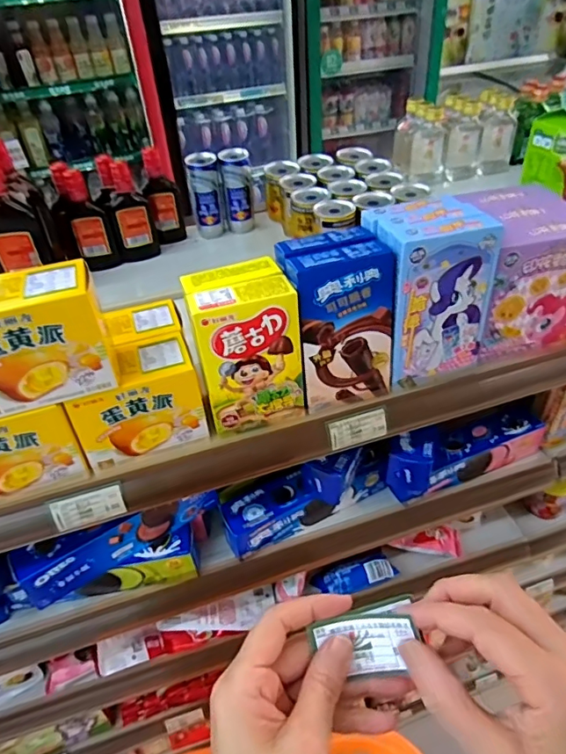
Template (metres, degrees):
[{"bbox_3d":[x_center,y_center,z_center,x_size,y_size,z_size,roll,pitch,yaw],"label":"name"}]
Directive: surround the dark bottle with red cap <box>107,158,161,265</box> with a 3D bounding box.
[{"bbox_3d":[-0.245,-0.264,0.815,0.064,0.151,0.036,-13,42,-11],"label":"dark bottle with red cap"}]

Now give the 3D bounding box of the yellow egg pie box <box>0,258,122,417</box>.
[{"bbox_3d":[-0.194,-0.027,0.390,0.115,0.092,0.065,-15,42,-13],"label":"yellow egg pie box"}]

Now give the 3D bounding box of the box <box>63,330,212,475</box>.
[{"bbox_3d":[-0.129,0.020,0.453,0.106,0.082,0.061,-15,42,-13],"label":"box"}]

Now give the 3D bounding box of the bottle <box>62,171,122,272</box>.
[{"bbox_3d":[-0.306,-0.243,0.799,0.062,0.150,0.042,-17,42,-14],"label":"bottle"}]

